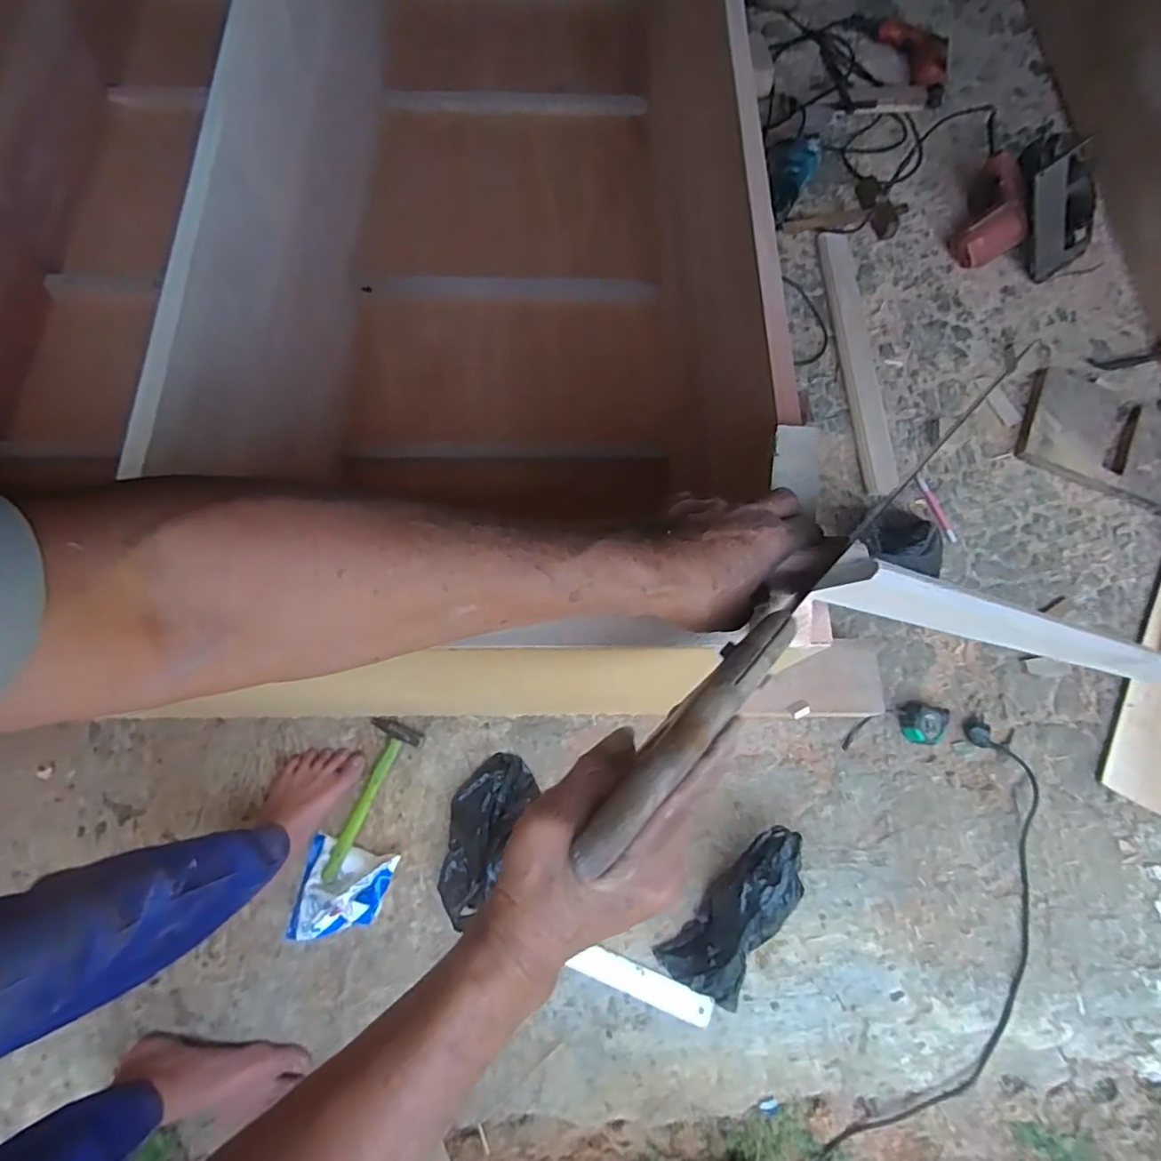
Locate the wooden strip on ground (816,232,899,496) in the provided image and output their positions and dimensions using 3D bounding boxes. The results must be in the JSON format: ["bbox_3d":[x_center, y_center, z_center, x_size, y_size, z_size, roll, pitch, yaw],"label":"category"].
[{"bbox_3d":[0.565,-0.457,1.228,0.072,0.016,0.603,-3,73,-2],"label":"wooden strip on ground"}]

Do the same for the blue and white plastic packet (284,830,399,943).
[{"bbox_3d":[-0.359,0.468,0.888,0.133,0.042,0.139,14,73,3],"label":"blue and white plastic packet"}]

